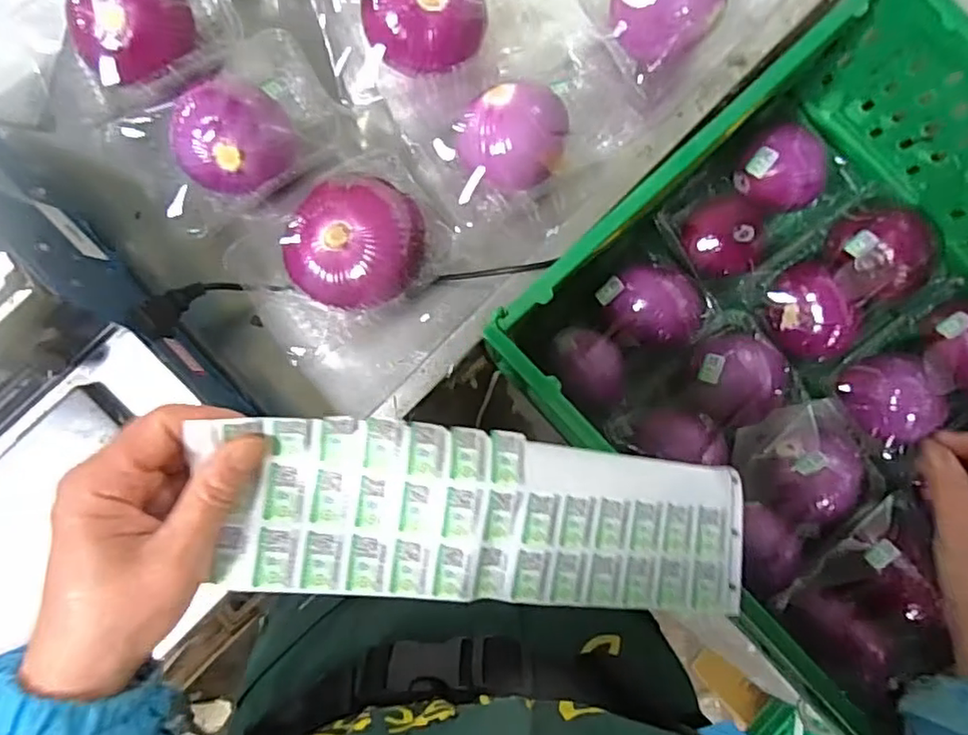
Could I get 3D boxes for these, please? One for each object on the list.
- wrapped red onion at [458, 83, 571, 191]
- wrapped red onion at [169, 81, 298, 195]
[{"bbox_3d":[0.024,-0.194,0.523,0.092,0.069,0.077,-16,86,-1],"label":"wrapped red onion"},{"bbox_3d":[-0.212,-0.192,0.533,0.081,0.086,0.092,42,87,3],"label":"wrapped red onion"}]

